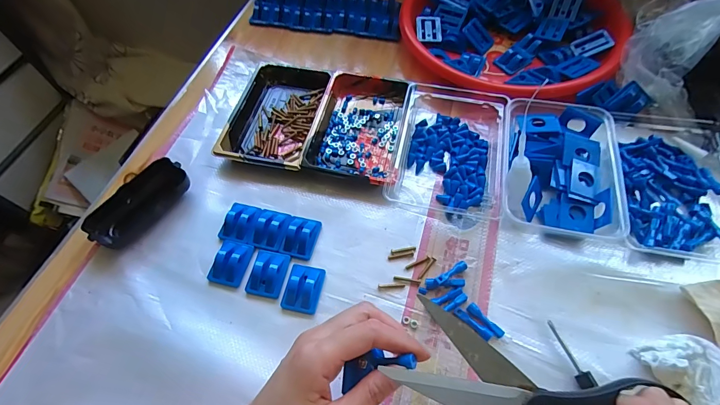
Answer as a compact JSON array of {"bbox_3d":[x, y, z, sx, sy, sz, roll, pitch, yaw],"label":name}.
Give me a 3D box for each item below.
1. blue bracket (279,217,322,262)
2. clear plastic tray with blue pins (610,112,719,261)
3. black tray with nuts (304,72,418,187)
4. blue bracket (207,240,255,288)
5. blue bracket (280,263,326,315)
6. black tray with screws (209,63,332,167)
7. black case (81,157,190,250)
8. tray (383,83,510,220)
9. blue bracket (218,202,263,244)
[{"bbox_3d":[-0.062,0.035,0.381,0.033,0.016,0.044,12,60,10],"label":"blue bracket"},{"bbox_3d":[0.337,-0.028,0.382,0.119,0.032,0.182,6,59,6],"label":"clear plastic tray with blue pins"},{"bbox_3d":[0.003,-0.096,0.442,0.106,0.030,0.164,11,60,9],"label":"black tray with nuts"},{"bbox_3d":[-0.130,0.059,0.367,0.034,0.011,0.045,12,60,10],"label":"blue bracket"},{"bbox_3d":[-0.055,0.081,0.352,0.034,0.018,0.046,11,60,9],"label":"blue bracket"},{"bbox_3d":[-0.101,-0.117,0.464,0.106,0.023,0.177,9,60,8],"label":"black tray with screws"},{"bbox_3d":[-0.238,0.002,0.396,0.053,0.025,0.107,30,65,19],"label":"black case"},{"bbox_3d":[0.103,-0.070,0.420,0.122,0.033,0.170,7,60,7],"label":"tray"},{"bbox_3d":[-0.125,0.020,0.386,0.038,0.012,0.044,13,61,11],"label":"blue bracket"}]

